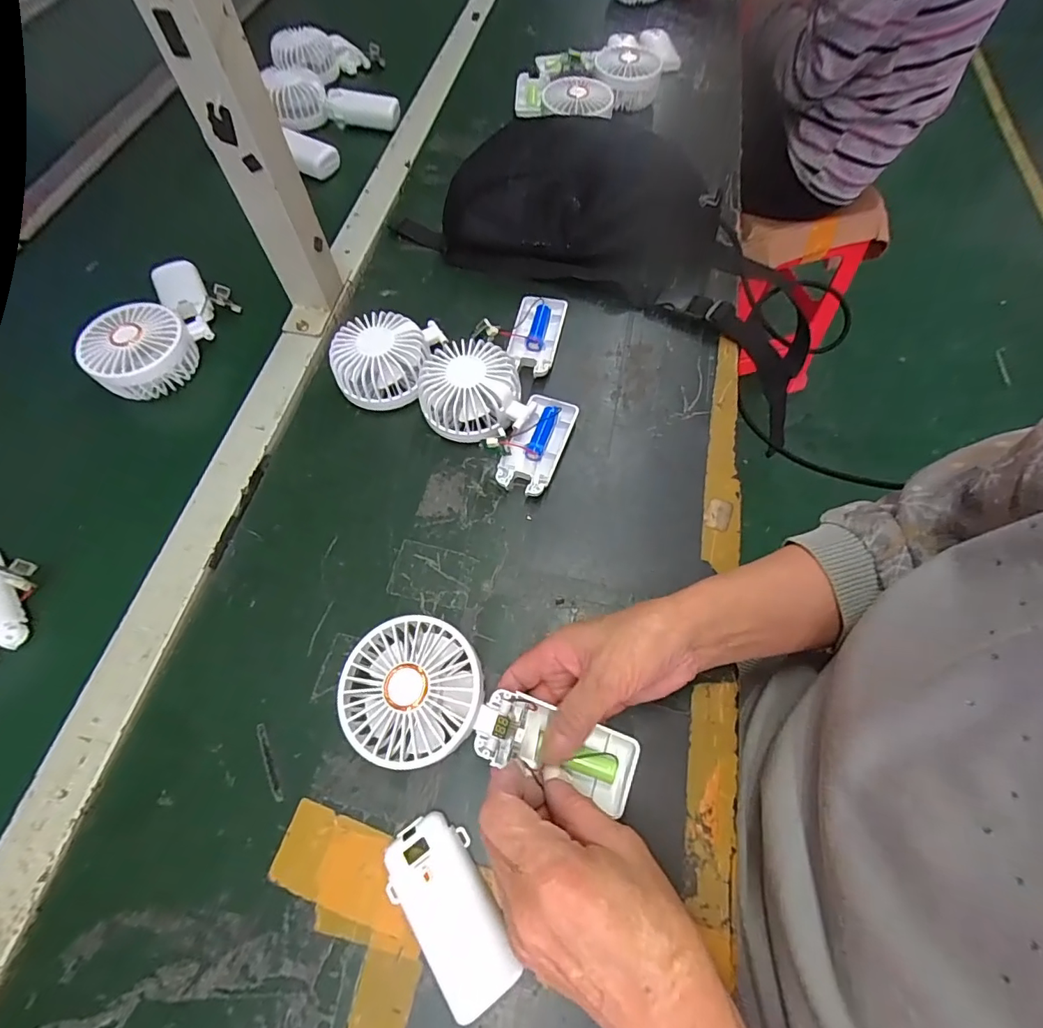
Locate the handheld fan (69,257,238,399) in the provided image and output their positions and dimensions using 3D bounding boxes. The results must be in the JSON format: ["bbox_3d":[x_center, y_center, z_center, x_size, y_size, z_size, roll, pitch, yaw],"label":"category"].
[{"bbox_3d":[-0.344,-0.190,0.470,0.089,0.040,0.175,4,64,3],"label":"handheld fan"}]

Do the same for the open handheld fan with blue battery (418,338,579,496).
[{"bbox_3d":[-0.017,-0.090,0.417,0.148,0.047,0.095,41,71,19],"label":"open handheld fan with blue battery"}]

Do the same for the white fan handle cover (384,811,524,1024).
[{"bbox_3d":[-0.041,0.224,0.278,0.048,0.017,0.093,-30,67,-13],"label":"white fan handle cover"}]

